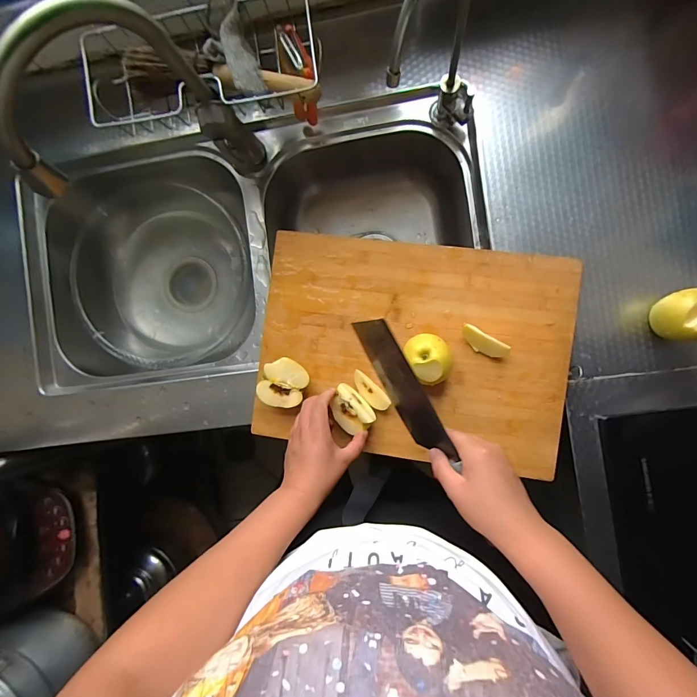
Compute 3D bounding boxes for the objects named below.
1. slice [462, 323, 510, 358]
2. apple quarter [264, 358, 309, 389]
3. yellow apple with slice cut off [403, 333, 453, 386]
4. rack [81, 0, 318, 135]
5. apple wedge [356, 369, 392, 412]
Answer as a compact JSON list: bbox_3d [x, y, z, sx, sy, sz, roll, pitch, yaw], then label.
[{"bbox_3d":[0.177,-0.008,0.490,0.064,0.022,0.023,32,92,6],"label":"slice"},{"bbox_3d":[-0.082,0.032,0.517,0.059,0.042,0.034,17,91,6],"label":"apple quarter"},{"bbox_3d":[0.103,0.010,0.482,0.053,0.058,0.066,-29,86,5],"label":"yellow apple with slice cut off"},{"bbox_3d":[-0.171,-0.336,0.437,0.269,0.066,0.139,-4,88,6],"label":"rack"},{"bbox_3d":[0.029,0.059,0.511,0.025,0.016,0.064,-45,85,3],"label":"apple wedge"}]

